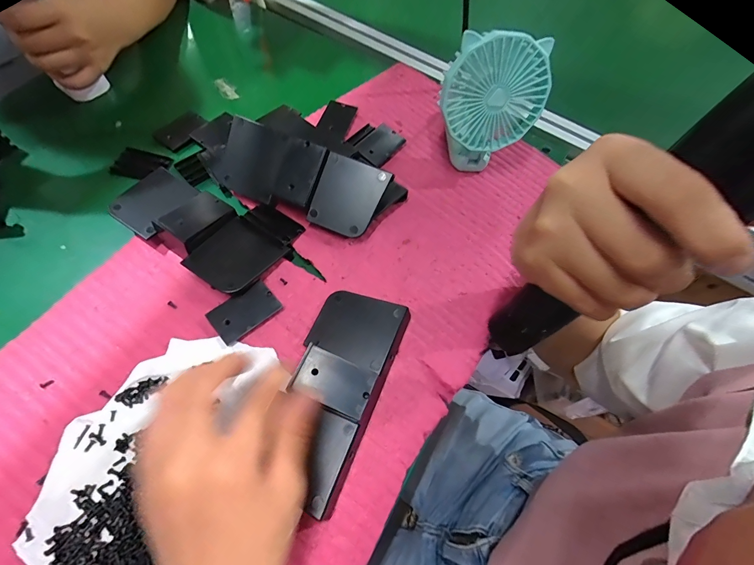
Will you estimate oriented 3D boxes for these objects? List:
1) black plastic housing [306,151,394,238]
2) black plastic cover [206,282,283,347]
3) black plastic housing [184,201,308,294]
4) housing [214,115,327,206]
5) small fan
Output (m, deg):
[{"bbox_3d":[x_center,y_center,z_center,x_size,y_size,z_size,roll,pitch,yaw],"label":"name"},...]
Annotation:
[{"bbox_3d":[-0.028,-0.082,0.332,0.061,0.007,0.069,22,97,-3],"label":"black plastic housing"},{"bbox_3d":[-0.115,0.025,0.303,0.055,0.006,0.035,-36,72,-18],"label":"black plastic cover"},{"bbox_3d":[-0.120,-0.035,0.323,0.056,0.017,0.097,32,67,12],"label":"black plastic housing"},{"bbox_3d":[-0.108,-0.115,0.338,0.106,0.008,0.069,25,101,13],"label":"housing"},{"bbox_3d":[0.108,-0.178,0.352,0.097,0.127,0.067,-9,66,-7],"label":"small fan"}]

